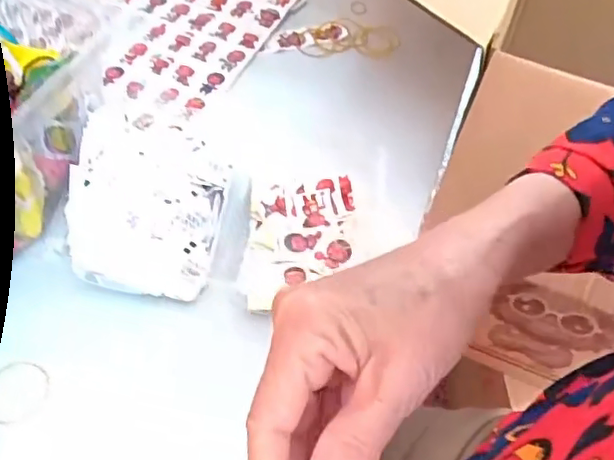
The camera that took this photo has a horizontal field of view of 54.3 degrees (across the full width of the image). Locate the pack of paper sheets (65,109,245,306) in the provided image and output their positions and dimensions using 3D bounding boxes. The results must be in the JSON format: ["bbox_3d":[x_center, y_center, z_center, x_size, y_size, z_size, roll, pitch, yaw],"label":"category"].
[{"bbox_3d":[-0.114,-0.023,0.468,0.133,0.018,0.148,15,61,-15],"label":"pack of paper sheets"}]

